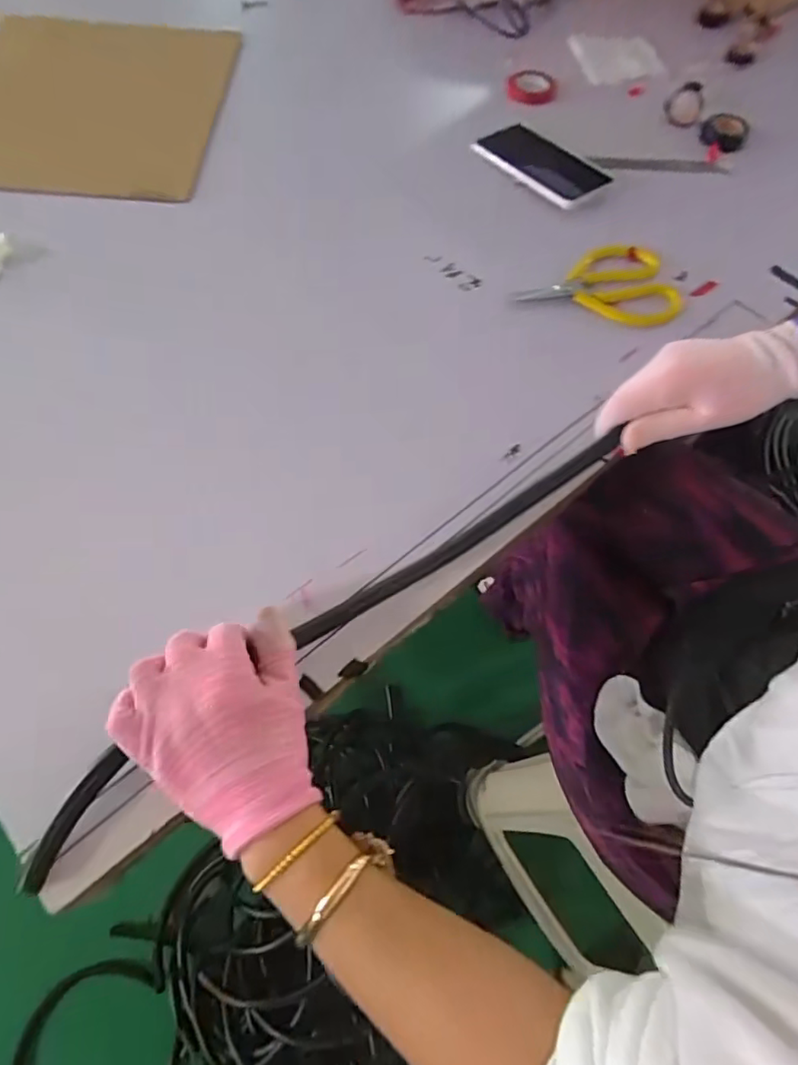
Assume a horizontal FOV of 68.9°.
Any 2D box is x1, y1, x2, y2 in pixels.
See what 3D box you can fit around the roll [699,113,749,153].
[{"bbox_3d":[0.408,-0.503,0.731,0.050,0.024,0.053,1,62,-2],"label":"roll"}]

